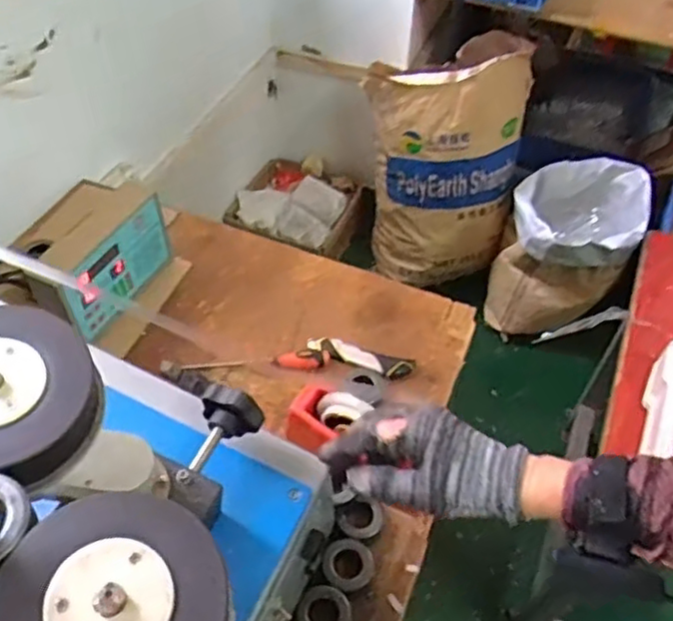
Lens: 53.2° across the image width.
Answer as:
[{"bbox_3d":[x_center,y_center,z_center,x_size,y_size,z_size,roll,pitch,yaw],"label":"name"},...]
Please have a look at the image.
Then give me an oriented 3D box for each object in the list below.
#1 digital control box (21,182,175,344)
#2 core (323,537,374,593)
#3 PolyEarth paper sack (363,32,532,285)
[{"bbox_3d":[-0.356,-0.076,1.022,0.095,0.128,0.227,19,51,13],"label":"digital control box"},{"bbox_3d":[0.015,0.303,0.800,0.058,0.033,0.067,37,57,26],"label":"core"},{"bbox_3d":[0.296,-0.359,1.766,0.361,0.608,0.238,-17,52,-17],"label":"PolyEarth paper sack"}]

